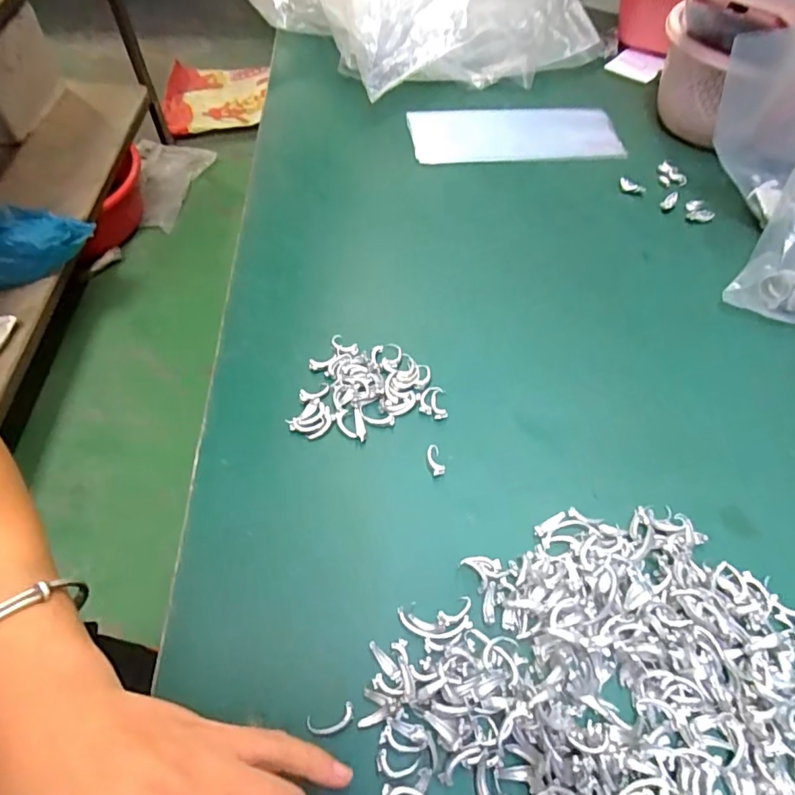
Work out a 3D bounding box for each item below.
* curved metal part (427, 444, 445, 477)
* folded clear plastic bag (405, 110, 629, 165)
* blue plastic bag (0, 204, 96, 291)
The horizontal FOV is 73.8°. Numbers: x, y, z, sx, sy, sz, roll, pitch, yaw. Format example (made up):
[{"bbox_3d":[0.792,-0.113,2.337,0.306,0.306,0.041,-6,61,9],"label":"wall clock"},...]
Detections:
[{"bbox_3d":[0.022,0.036,0.312,0.008,0.005,0.020,-9,58,-10],"label":"curved metal part"},{"bbox_3d":[0.112,-0.255,0.509,0.202,0.009,0.079,-5,57,-5],"label":"folded clear plastic bag"},{"bbox_3d":[-0.765,-0.310,1.035,0.285,0.107,0.140,-26,61,-18],"label":"blue plastic bag"}]

